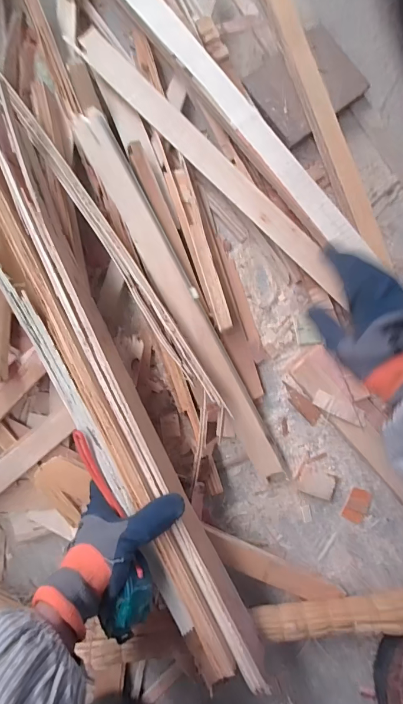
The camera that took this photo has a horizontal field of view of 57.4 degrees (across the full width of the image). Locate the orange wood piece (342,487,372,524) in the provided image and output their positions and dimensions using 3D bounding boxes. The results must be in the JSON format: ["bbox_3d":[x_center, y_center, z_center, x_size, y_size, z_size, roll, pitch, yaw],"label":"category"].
[{"bbox_3d":[0.217,0.213,0.510,0.032,0.004,0.045,28,82,-5],"label":"orange wood piece"}]

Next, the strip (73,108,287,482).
[{"bbox_3d":[-0.018,-0.050,0.449,0.044,0.025,0.480,-27,97,14],"label":"strip"}]

